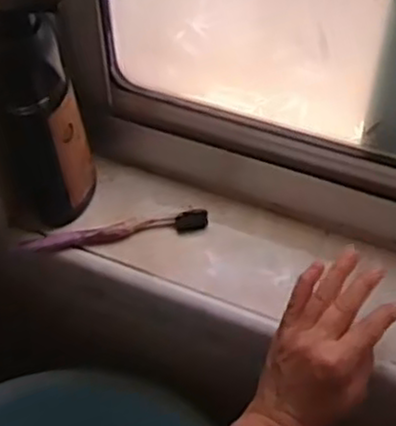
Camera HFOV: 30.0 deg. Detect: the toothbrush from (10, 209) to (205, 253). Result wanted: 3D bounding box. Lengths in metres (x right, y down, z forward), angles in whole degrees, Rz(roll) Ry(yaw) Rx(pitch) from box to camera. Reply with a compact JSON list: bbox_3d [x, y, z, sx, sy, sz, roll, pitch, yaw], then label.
[{"bbox_3d":[-0.078,0.019,0.680,0.175,0.021,0.021,-7,50,-5],"label":"toothbrush"}]

